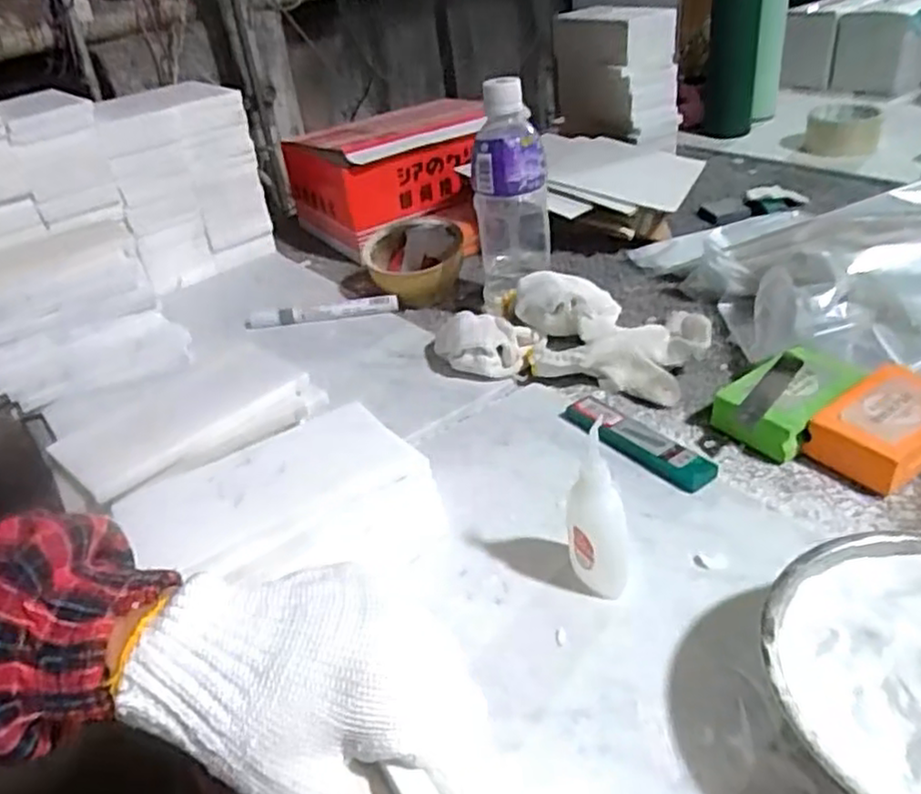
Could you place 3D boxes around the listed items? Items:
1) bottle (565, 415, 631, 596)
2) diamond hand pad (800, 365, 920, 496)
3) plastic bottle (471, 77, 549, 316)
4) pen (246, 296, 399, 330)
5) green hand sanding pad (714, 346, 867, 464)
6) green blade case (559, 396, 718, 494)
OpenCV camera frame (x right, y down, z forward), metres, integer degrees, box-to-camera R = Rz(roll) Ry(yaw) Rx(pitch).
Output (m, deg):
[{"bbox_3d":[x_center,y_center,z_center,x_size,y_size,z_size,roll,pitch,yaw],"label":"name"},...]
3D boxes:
[{"bbox_3d":[0.074,0.055,0.383,0.030,0.098,0.035,10,39,22],"label":"bottle"},{"bbox_3d":[0.274,0.019,0.466,0.098,0.034,0.060,-27,38,-26],"label":"diamond hand pad"},{"bbox_3d":[0.042,-0.165,0.624,0.064,0.190,0.054,-2,34,8],"label":"plastic bottle"},{"bbox_3d":[-0.134,-0.080,0.698,0.147,0.020,0.020,-4,35,4],"label":"pen"},{"bbox_3d":[0.224,0.004,0.502,0.094,0.034,0.057,-29,41,-28],"label":"green hand sanding pad"},{"bbox_3d":[0.116,0.029,0.489,0.028,0.013,0.116,-27,40,-26],"label":"green blade case"}]

